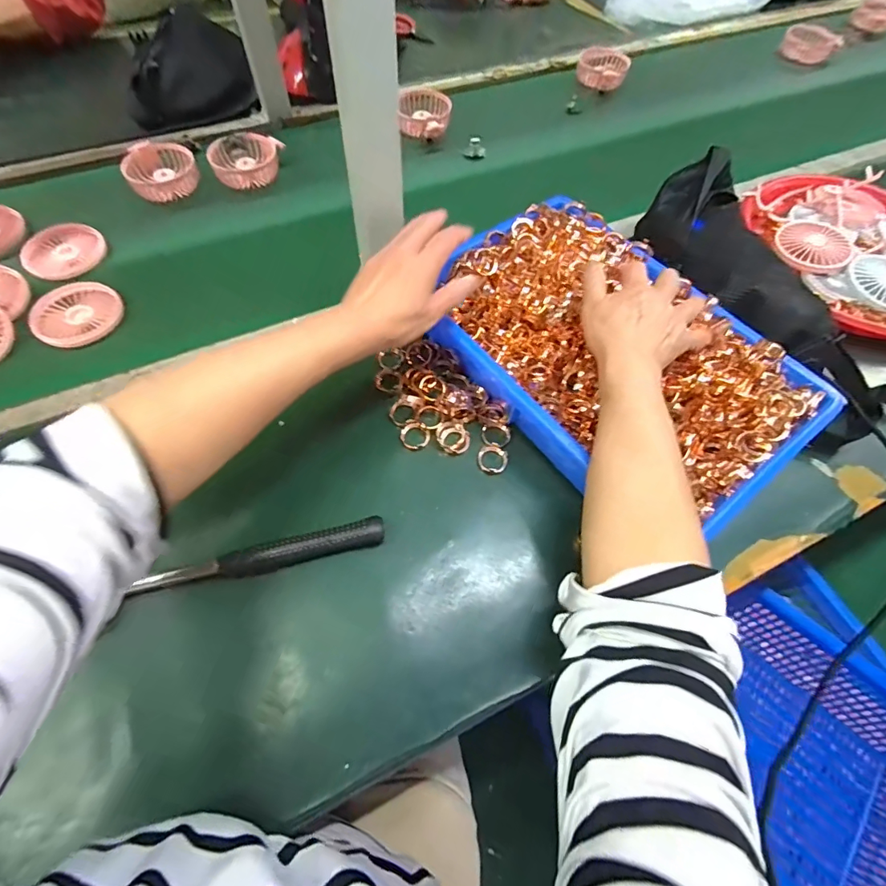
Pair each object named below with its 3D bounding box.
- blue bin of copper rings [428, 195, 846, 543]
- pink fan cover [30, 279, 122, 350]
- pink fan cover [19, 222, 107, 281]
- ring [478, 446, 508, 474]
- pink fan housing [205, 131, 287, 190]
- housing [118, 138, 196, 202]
[{"bbox_3d":[0.160,-0.090,0.445,0.233,0.068,0.350,-37,69,-19],"label":"blue bin of copper rings"},{"bbox_3d":[-0.417,-0.148,0.513,0.087,0.022,0.079,-39,69,-20],"label":"pink fan cover"},{"bbox_3d":[-0.465,-0.235,0.553,0.088,0.017,0.078,-42,80,-6],"label":"pink fan cover"},{"bbox_3d":[0.047,0.016,0.433,0.028,0.009,0.026,1,62,-1],"label":"ring"},{"bbox_3d":[-0.282,-0.408,0.645,0.107,0.037,0.077,-9,62,-6],"label":"pink fan housing"},{"bbox_3d":[-0.392,-0.378,0.628,0.089,0.036,0.082,-27,66,-15],"label":"housing"}]

